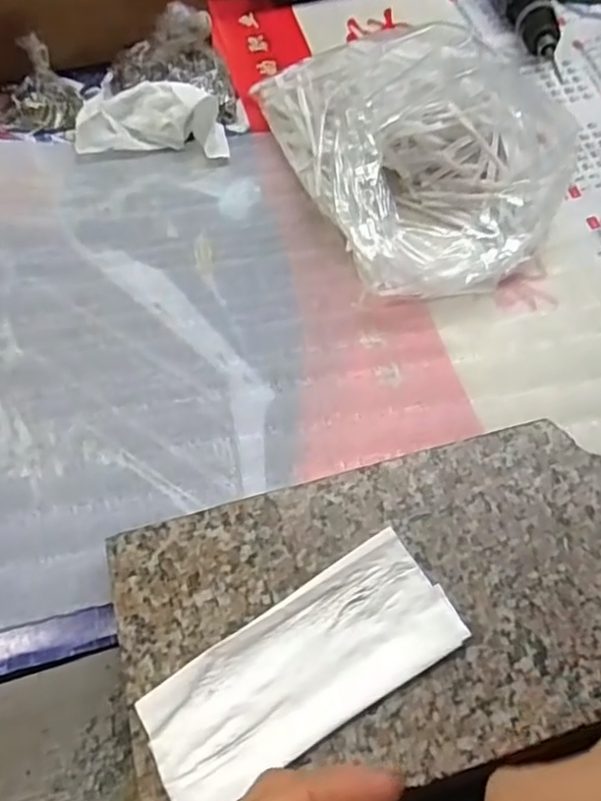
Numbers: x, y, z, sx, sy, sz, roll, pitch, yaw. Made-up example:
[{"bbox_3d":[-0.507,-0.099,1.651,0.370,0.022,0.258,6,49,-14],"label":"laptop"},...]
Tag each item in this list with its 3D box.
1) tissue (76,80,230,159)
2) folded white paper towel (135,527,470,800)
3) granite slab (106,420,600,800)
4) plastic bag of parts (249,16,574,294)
[{"bbox_3d":[-0.100,-0.187,0.417,0.098,0.041,0.048,-5,64,-2],"label":"tissue"},{"bbox_3d":[0.001,0.111,0.260,0.131,0.011,0.054,-30,67,-14],"label":"folded white paper towel"},{"bbox_3d":[0.043,0.097,0.289,0.240,0.032,0.130,-14,64,-7],"label":"granite slab"},{"bbox_3d":[0.070,-0.160,0.388,0.137,0.075,0.205,-18,65,-9],"label":"plastic bag of parts"}]

